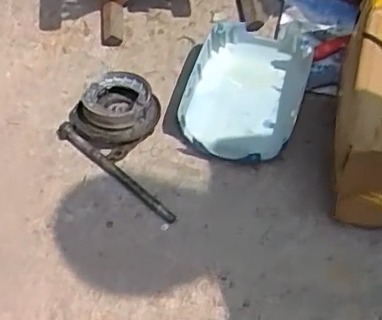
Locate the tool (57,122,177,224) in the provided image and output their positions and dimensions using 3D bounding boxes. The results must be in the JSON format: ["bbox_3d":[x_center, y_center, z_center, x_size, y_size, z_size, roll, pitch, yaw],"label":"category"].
[{"bbox_3d":[-0.112,0.018,0.893,0.242,0.029,0.024,35,62,22],"label":"tool"}]

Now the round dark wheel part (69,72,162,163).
[{"bbox_3d":[-0.117,-0.071,0.933,0.117,0.064,0.128,0,51,0],"label":"round dark wheel part"}]

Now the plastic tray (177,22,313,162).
[{"bbox_3d":[0.088,-0.113,0.952,0.178,0.060,0.254,14,53,11],"label":"plastic tray"}]

